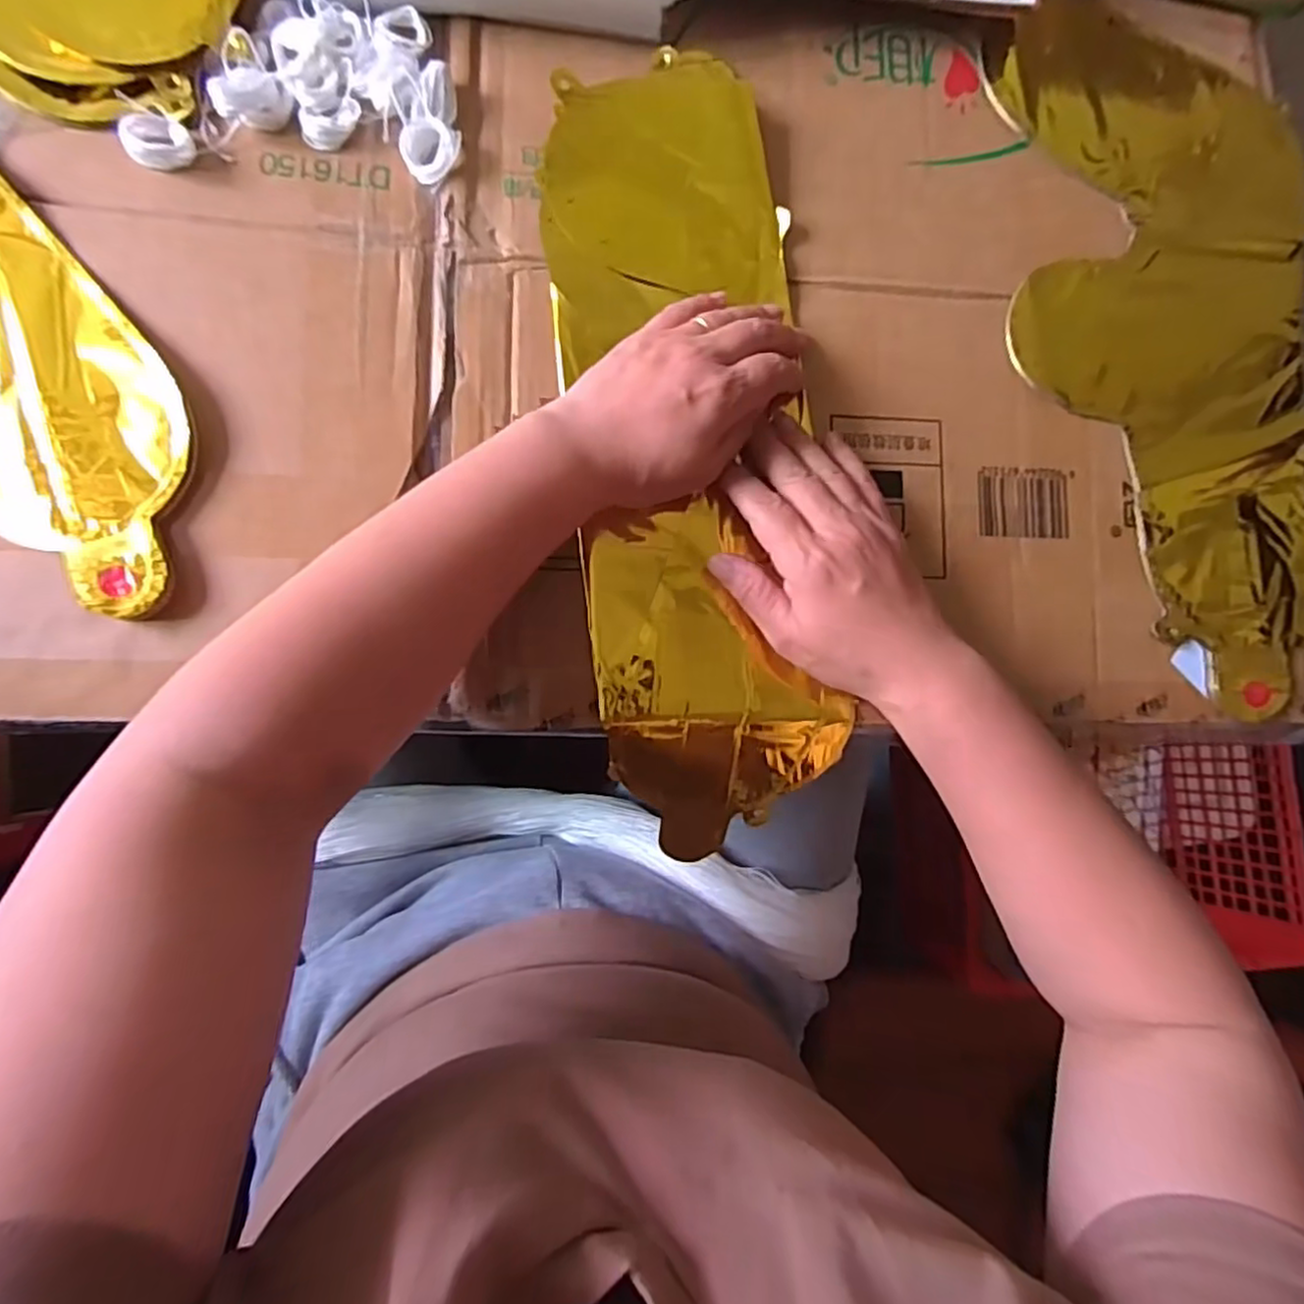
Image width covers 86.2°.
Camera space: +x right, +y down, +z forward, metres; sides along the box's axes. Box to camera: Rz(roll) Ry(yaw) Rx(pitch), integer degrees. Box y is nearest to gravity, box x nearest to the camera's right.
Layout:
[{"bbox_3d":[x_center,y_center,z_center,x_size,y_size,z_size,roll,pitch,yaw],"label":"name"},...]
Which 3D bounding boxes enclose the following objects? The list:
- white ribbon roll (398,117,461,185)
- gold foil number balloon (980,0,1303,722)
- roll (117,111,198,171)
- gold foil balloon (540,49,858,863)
[{"bbox_3d":[-0.115,-0.257,0.357,0.029,0.010,0.028,1,83,-7],"label":"white ribbon roll"},{"bbox_3d":[0.306,-0.189,0.410,0.191,0.015,0.431,-1,84,-8],"label":"gold foil number balloon"},{"bbox_3d":[-0.240,-0.249,0.338,0.029,0.013,0.026,-26,87,-10],"label":"roll"},{"bbox_3d":[0.023,-0.100,0.384,0.137,0.045,0.420,-5,90,-8],"label":"gold foil balloon"}]

